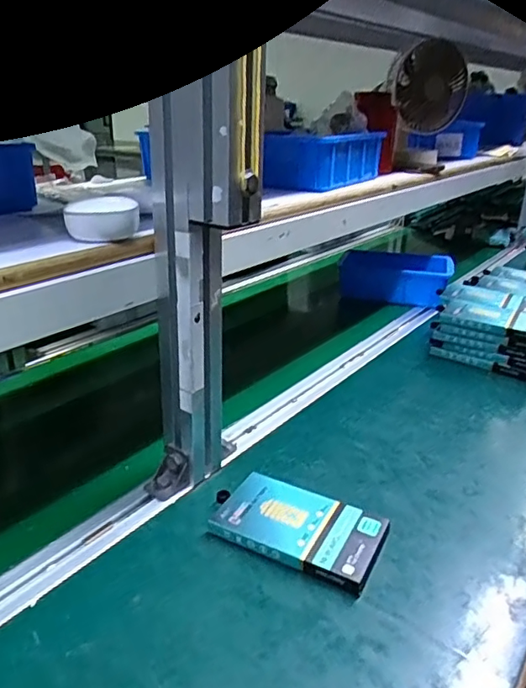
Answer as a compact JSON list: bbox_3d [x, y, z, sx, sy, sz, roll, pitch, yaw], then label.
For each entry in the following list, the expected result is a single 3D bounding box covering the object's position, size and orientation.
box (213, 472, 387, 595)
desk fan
[{"bbox_3d":[0.028,0.154,0.476,0.140,0.016,0.080,13,27,25],"label":"box"},{"bbox_3d":[0.274,-0.418,0.913,0.113,0.127,0.095,8,25,14],"label":"desk fan"}]

